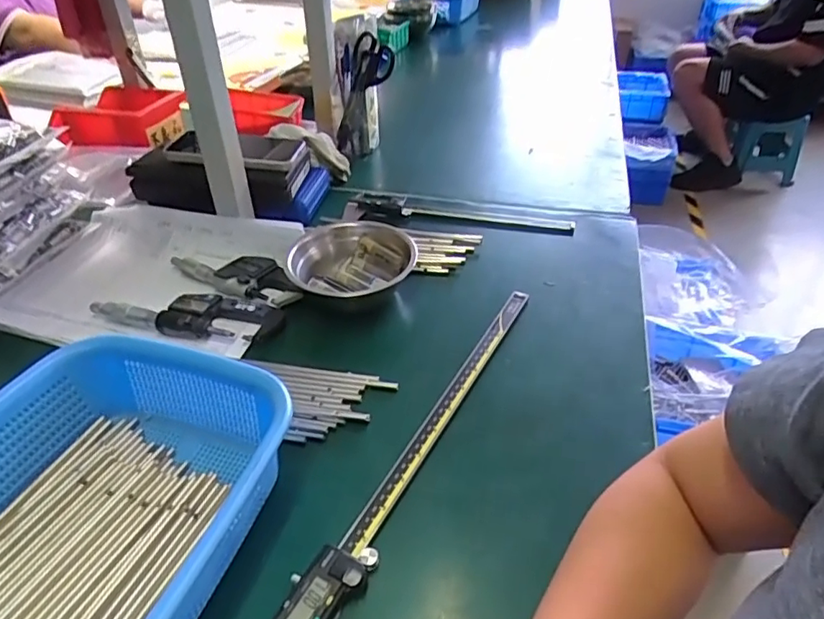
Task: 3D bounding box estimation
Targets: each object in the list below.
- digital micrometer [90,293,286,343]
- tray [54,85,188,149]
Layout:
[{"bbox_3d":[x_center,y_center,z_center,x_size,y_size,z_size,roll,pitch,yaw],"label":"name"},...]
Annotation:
[{"bbox_3d":[-0.218,0.003,0.559,0.186,0.019,0.053,5,38,7],"label":"digital micrometer"},{"bbox_3d":[-0.424,-0.281,0.836,0.156,0.048,0.124,6,38,8],"label":"tray"}]

